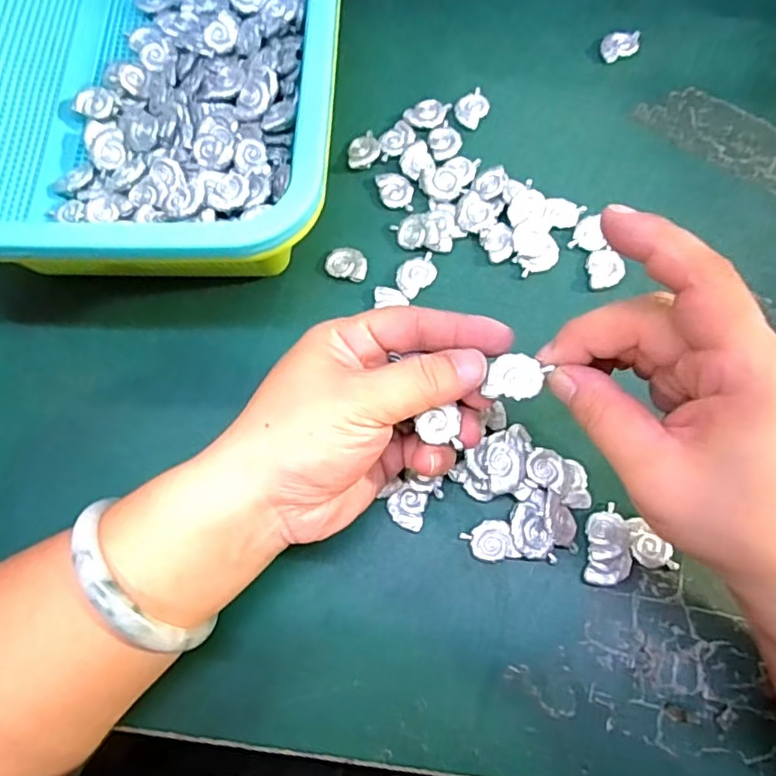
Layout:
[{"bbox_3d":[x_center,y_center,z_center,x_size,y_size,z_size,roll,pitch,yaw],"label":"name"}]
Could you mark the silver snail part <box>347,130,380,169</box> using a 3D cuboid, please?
[{"bbox_3d":[-0.015,-0.137,0.348,0.023,0.004,0.019,-34,74,-9],"label":"silver snail part"}]

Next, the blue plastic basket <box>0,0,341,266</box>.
[{"bbox_3d":[-0.120,-0.175,0.323,0.193,0.084,0.267,1,72,3],"label":"blue plastic basket"}]

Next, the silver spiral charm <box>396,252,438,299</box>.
[{"bbox_3d":[0.016,-0.062,0.321,0.026,0.004,0.018,-42,75,-11],"label":"silver spiral charm"}]

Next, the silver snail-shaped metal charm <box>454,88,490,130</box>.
[{"bbox_3d":[0.050,-0.167,0.356,0.018,0.004,0.025,34,76,12],"label":"silver snail-shaped metal charm"}]

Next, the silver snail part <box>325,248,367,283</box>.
[{"bbox_3d":[-0.022,-0.068,0.325,0.022,0.005,0.018,15,73,7],"label":"silver snail part"}]

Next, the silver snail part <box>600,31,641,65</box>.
[{"bbox_3d":[0.144,-0.211,0.368,0.027,0.005,0.017,-26,72,-6],"label":"silver snail part"}]

